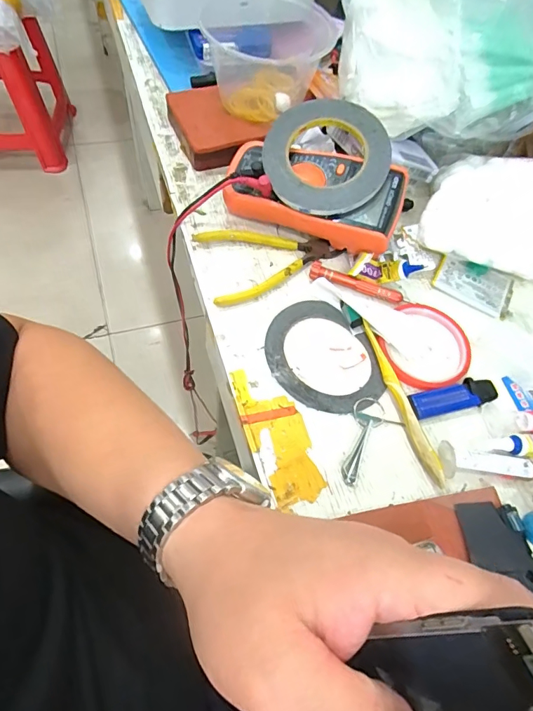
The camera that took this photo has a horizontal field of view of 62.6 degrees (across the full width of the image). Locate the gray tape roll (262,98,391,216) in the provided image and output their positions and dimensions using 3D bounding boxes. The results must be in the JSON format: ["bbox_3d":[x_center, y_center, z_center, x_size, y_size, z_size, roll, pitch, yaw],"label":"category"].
[{"bbox_3d":[0.062,-0.202,0.439,0.120,0.015,0.133,32,80,8],"label":"gray tape roll"}]

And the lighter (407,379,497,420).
[{"bbox_3d":[0.170,0.038,0.397,0.084,0.011,0.024,-12,63,-10],"label":"lighter"}]

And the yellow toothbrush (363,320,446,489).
[{"bbox_3d":[0.118,0.038,0.389,0.013,0.009,0.156,-13,63,-11],"label":"yellow toothbrush"}]

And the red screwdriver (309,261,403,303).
[{"bbox_3d":[0.090,-0.071,0.441,0.095,0.012,0.019,18,62,6],"label":"red screwdriver"}]

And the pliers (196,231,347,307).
[{"bbox_3d":[0.002,-0.107,0.452,0.146,0.012,0.088,-22,65,-15],"label":"pliers"}]

